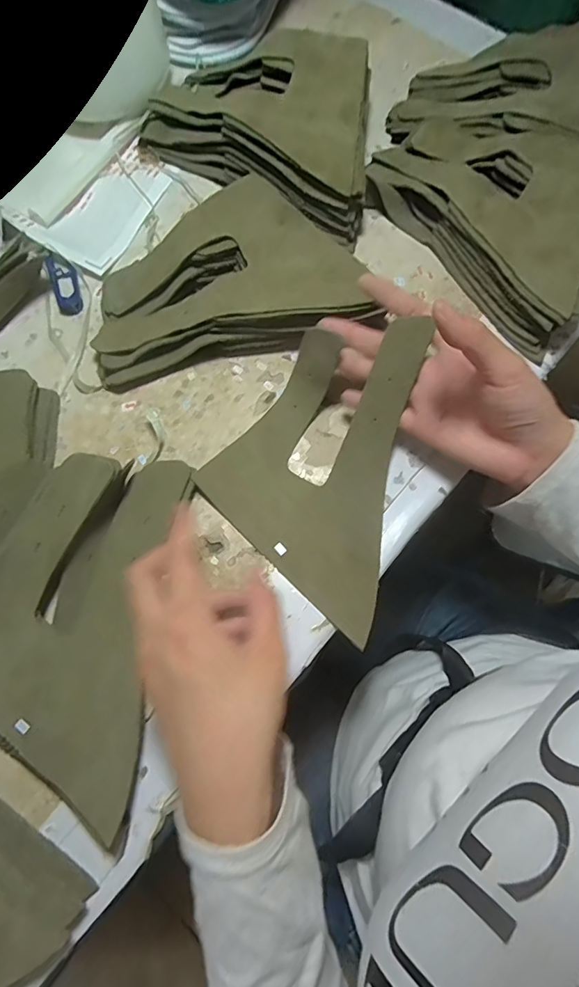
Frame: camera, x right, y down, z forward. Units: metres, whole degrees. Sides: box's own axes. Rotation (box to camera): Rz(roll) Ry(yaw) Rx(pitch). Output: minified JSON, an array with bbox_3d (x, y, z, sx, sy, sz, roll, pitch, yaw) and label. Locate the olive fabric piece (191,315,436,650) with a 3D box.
[{"bbox_3d":[0.010,-0.019,0.326,0.128,0.033,0.192,12,89,15],"label":"olive fabric piece"}]

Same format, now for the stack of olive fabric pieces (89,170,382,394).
[{"bbox_3d":[-0.055,-0.167,0.364,0.194,0.033,0.140,-15,73,-3],"label":"stack of olive fabric pieces"}]

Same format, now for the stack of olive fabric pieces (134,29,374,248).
[{"bbox_3d":[-0.003,-0.317,0.399,0.213,0.053,0.143,33,76,10],"label":"stack of olive fabric pieces"}]

